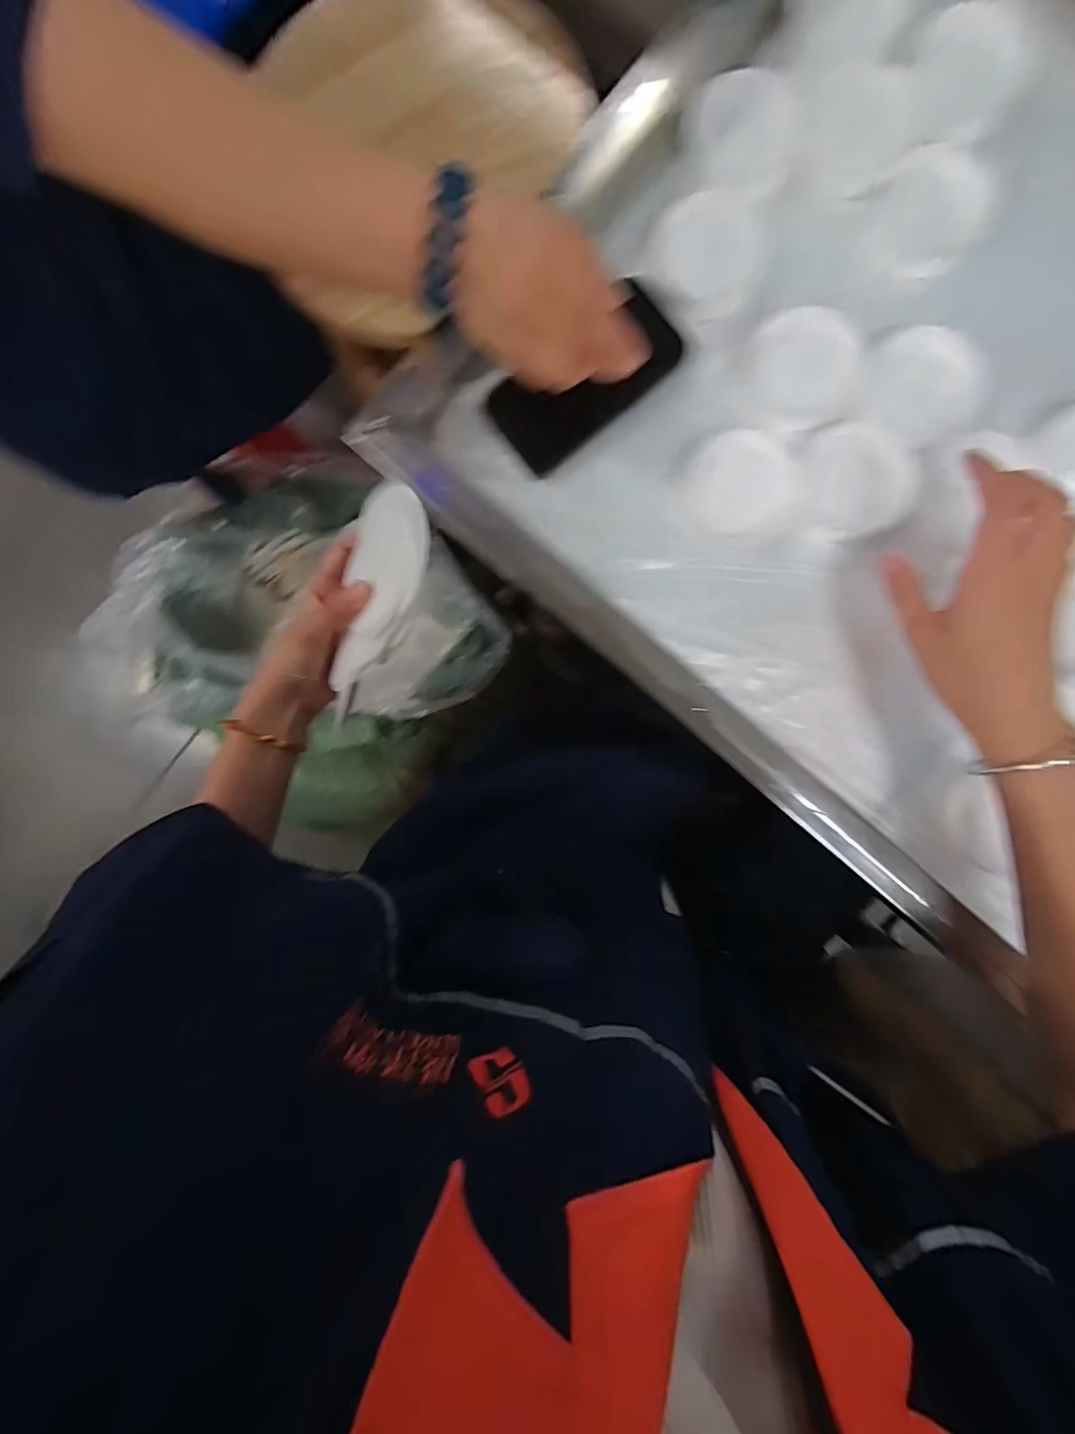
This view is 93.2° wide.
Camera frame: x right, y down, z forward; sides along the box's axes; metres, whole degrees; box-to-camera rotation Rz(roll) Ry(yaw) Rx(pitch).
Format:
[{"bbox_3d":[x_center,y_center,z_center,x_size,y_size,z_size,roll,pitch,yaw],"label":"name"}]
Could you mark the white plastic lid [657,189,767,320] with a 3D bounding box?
[{"bbox_3d":[0.128,-0.339,0.370,0.077,0.010,0.085,38,93,1],"label":"white plastic lid"}]

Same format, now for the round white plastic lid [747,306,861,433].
[{"bbox_3d":[0.188,-0.246,0.361,0.074,0.006,0.079,0,91,3],"label":"round white plastic lid"}]

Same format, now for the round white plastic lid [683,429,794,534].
[{"bbox_3d":[0.146,-0.170,0.370,0.074,0.004,0.071,0,91,3],"label":"round white plastic lid"}]

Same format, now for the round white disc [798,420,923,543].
[{"bbox_3d":[0.230,-0.170,0.365,0.079,0.004,0.077,0,91,3],"label":"round white disc"}]

